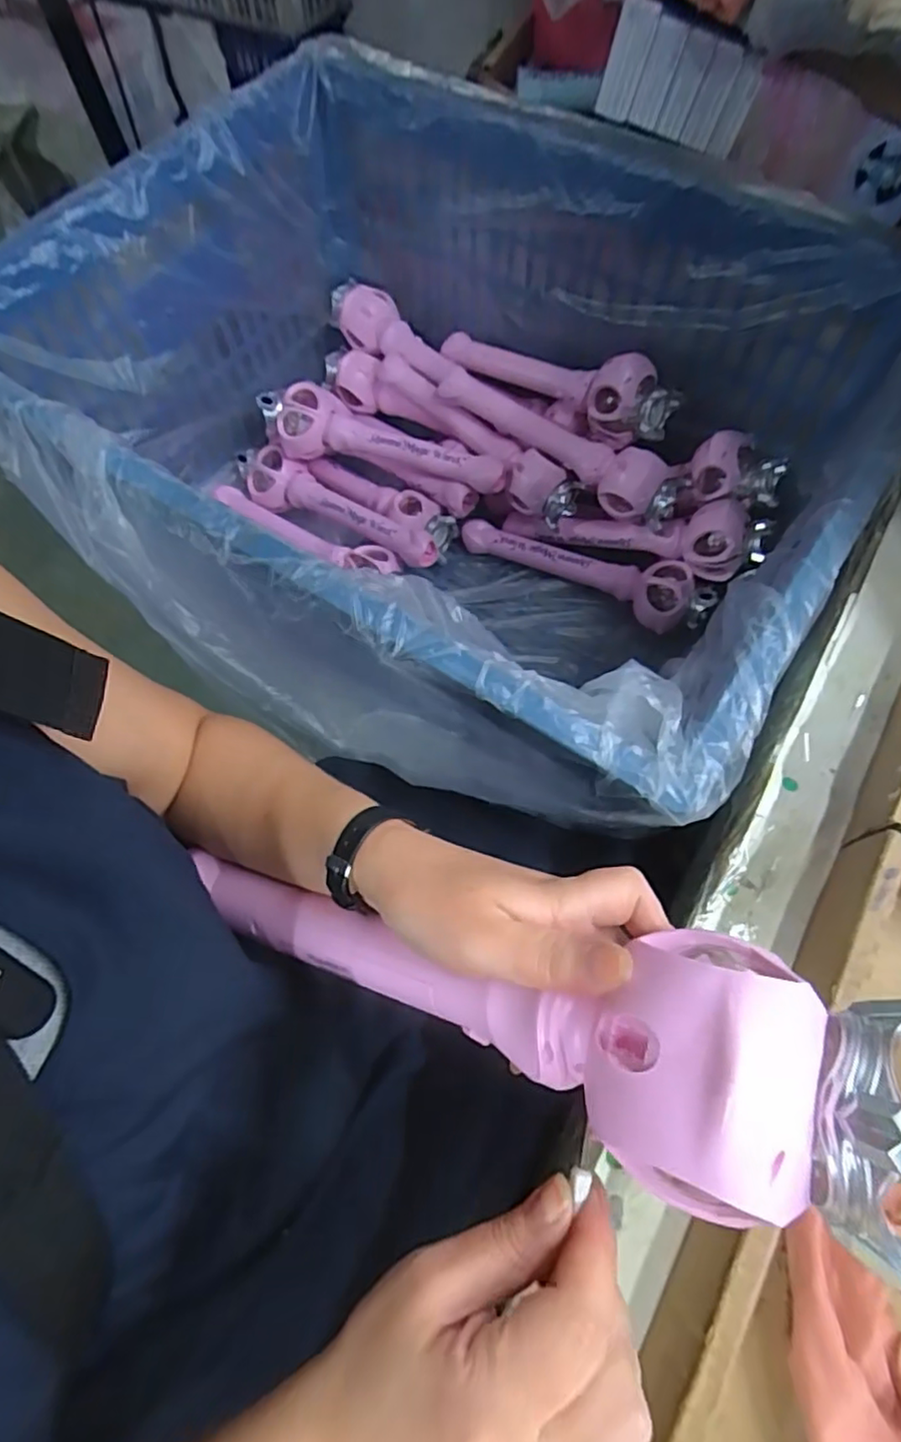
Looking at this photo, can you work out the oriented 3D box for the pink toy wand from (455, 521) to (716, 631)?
[{"bbox_3d":[0.188,-0.219,0.879,0.356,0.052,0.070,28,70,13],"label":"pink toy wand"}]

